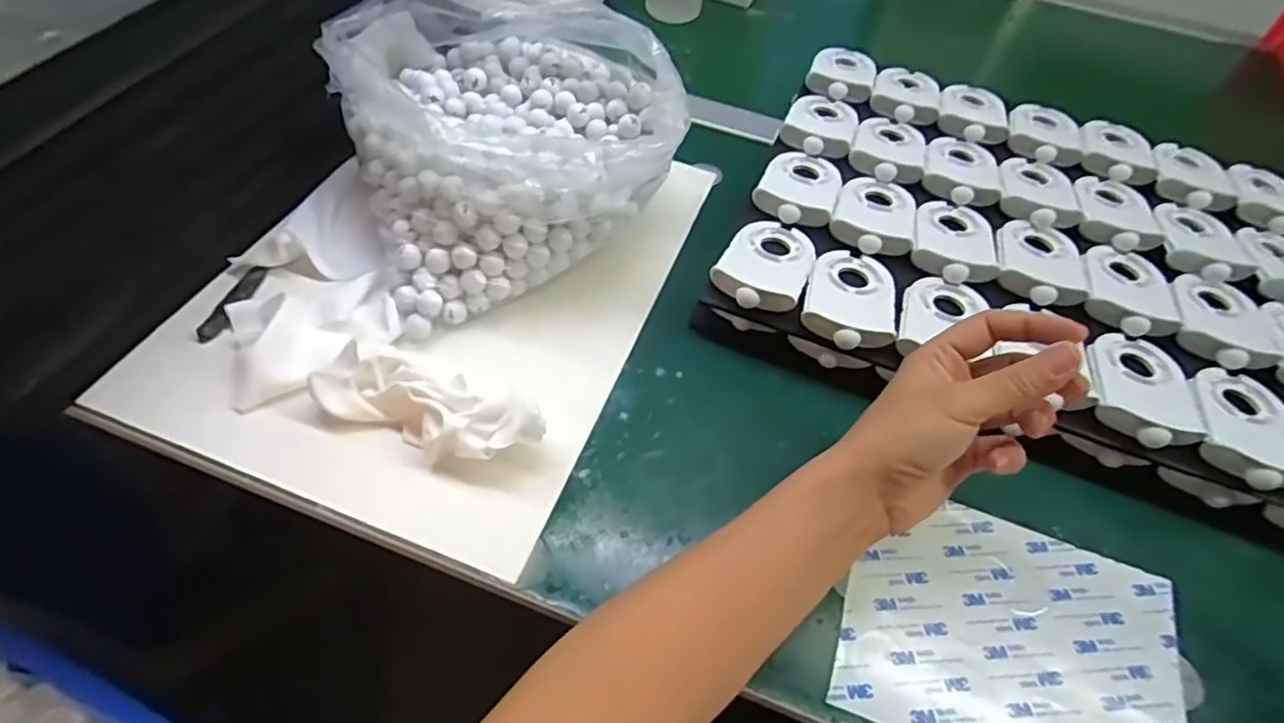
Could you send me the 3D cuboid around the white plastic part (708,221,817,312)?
[{"bbox_3d":[0.086,-0.070,0.450,0.058,0.014,0.089,23,55,12],"label":"white plastic part"}]

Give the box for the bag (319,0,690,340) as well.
[{"bbox_3d":[-0.097,-0.168,0.478,0.212,0.117,0.230,-17,57,-17],"label":"bag"}]

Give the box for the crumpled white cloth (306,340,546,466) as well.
[{"bbox_3d":[-0.122,0.027,0.384,0.133,0.033,0.050,22,54,11],"label":"crumpled white cloth"}]

